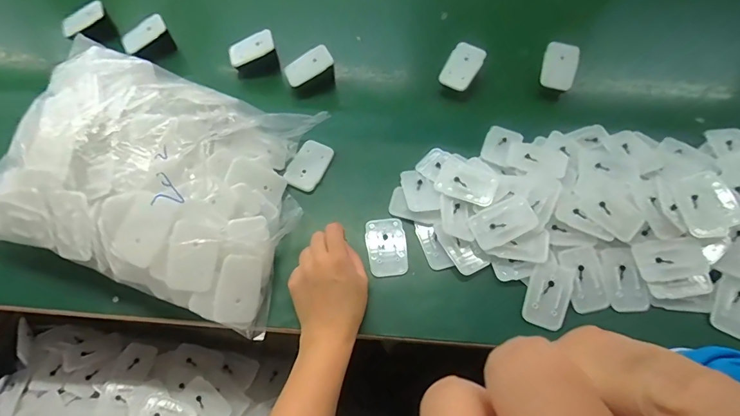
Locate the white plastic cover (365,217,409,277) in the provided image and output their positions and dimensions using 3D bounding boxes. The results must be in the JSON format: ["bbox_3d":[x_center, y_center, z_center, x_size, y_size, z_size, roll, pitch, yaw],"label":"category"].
[{"bbox_3d":[0.019,0.045,0.465,0.045,0.006,0.070,-4,63,-2],"label":"white plastic cover"}]

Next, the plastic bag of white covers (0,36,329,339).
[{"bbox_3d":[-0.233,-0.040,0.446,0.307,0.117,0.250,16,64,8],"label":"plastic bag of white covers"}]

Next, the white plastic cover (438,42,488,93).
[{"bbox_3d":[0.131,-0.202,0.564,0.048,0.010,0.069,31,84,22],"label":"white plastic cover"}]

